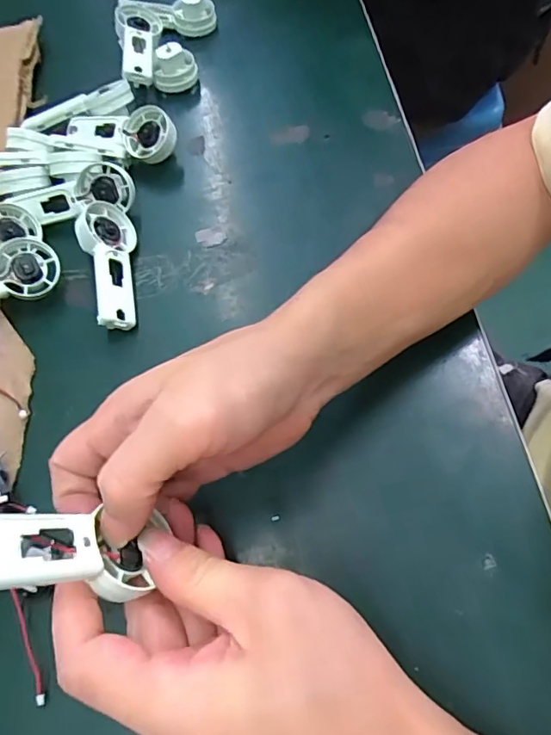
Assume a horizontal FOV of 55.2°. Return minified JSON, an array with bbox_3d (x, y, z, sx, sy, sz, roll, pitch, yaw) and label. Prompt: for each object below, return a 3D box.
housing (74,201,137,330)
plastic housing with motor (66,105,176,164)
[{"bbox_3d":[-0.111,-0.070,0.358,0.035,0.031,0.095,-15,62,-7],"label":"housing"},{"bbox_3d":[-0.123,-0.179,0.413,0.091,0.033,0.041,3,62,3],"label":"plastic housing with motor"}]

